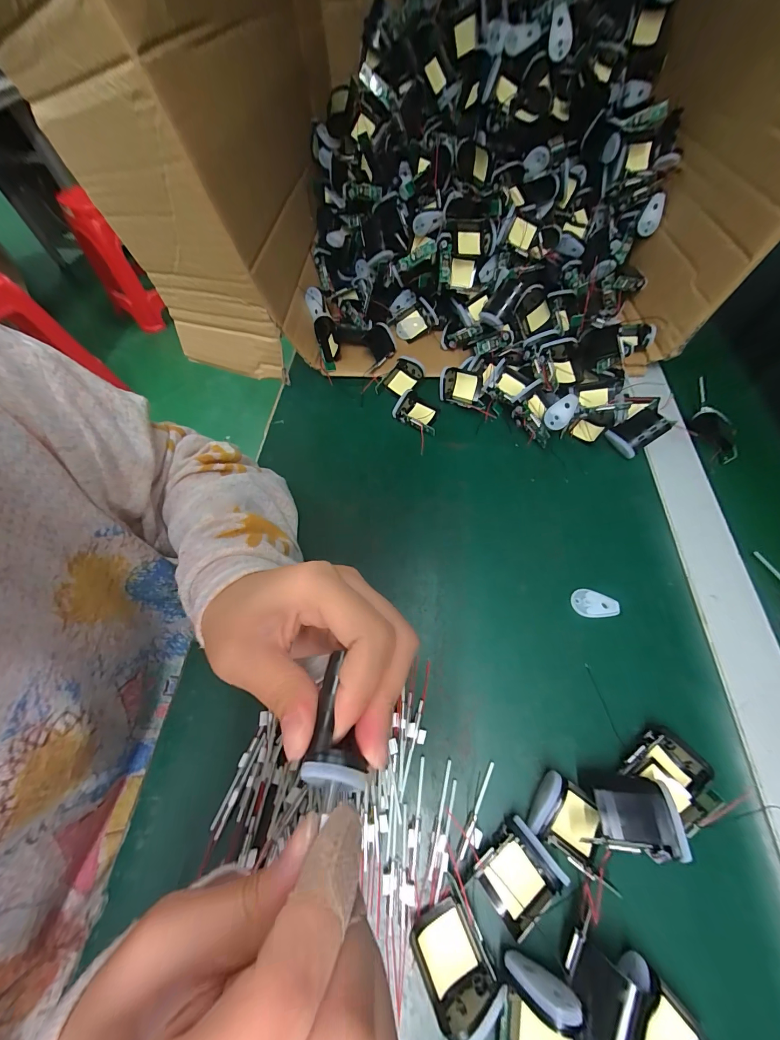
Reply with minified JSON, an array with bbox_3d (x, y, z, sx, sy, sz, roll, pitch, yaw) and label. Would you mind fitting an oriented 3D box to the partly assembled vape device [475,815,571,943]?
[{"bbox_3d":[0.074,0.203,0.197,0.040,0.016,0.038,-35,65,-15],"label":"partly assembled vape device"}]

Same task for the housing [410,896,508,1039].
[{"bbox_3d":[0.035,0.234,0.179,0.035,0.019,0.045,-30,64,-13],"label":"housing"}]

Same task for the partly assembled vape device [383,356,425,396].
[{"bbox_3d":[0.016,-0.166,0.399,0.031,0.023,0.037,36,69,20],"label":"partly assembled vape device"}]

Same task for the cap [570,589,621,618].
[{"bbox_3d":[0.165,0.068,0.278,0.036,0.004,0.021,7,62,7],"label":"cap"}]

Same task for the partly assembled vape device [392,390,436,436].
[{"bbox_3d":[0.034,-0.119,0.378,0.052,0.020,0.039,36,69,20],"label":"partly assembled vape device"}]

